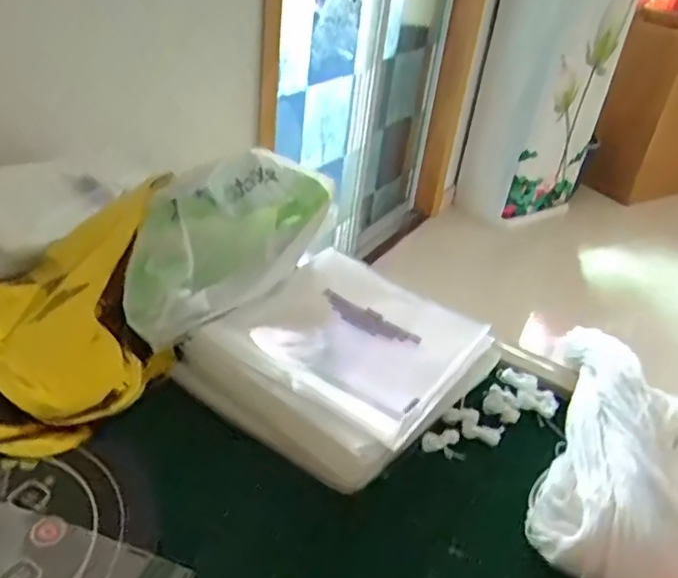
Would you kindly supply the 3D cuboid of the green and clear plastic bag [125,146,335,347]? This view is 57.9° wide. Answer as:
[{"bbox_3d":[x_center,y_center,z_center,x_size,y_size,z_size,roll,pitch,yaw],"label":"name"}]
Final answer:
[{"bbox_3d":[-0.104,-0.061,0.620,0.097,0.103,0.269,23,36,23],"label":"green and clear plastic bag"}]

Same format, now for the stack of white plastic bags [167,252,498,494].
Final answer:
[{"bbox_3d":[0.005,0.059,0.579,0.219,0.045,0.232,26,37,26],"label":"stack of white plastic bags"}]

